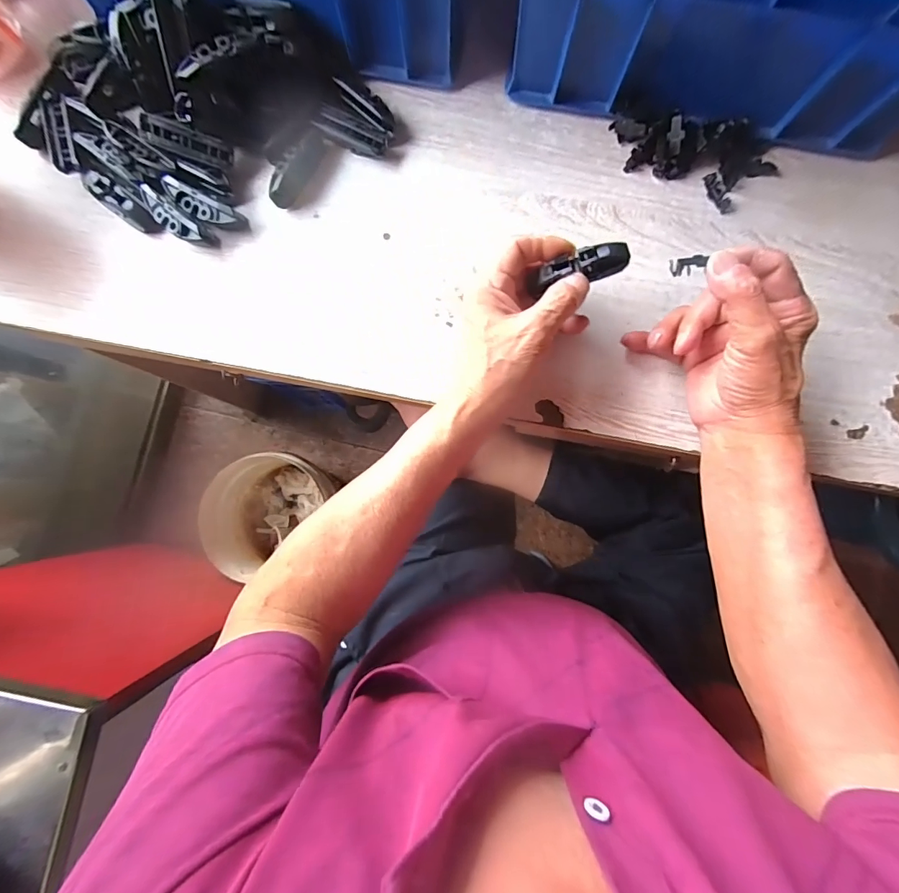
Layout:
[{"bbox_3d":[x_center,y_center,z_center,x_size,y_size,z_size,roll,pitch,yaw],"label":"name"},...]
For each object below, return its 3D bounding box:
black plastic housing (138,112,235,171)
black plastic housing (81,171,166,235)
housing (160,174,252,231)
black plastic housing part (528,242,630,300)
[{"bbox_3d":[-0.217,-0.251,0.355,0.071,0.014,0.020,15,85,-13],"label":"black plastic housing"},{"bbox_3d":[-0.277,-0.207,0.368,0.082,0.012,0.022,38,86,3],"label":"black plastic housing"},{"bbox_3d":[-0.208,-0.203,0.364,0.071,0.014,0.022,25,86,-11],"label":"housing"},{"bbox_3d":[0.093,-0.129,0.310,0.067,0.010,0.021,-11,85,15],"label":"black plastic housing part"}]

